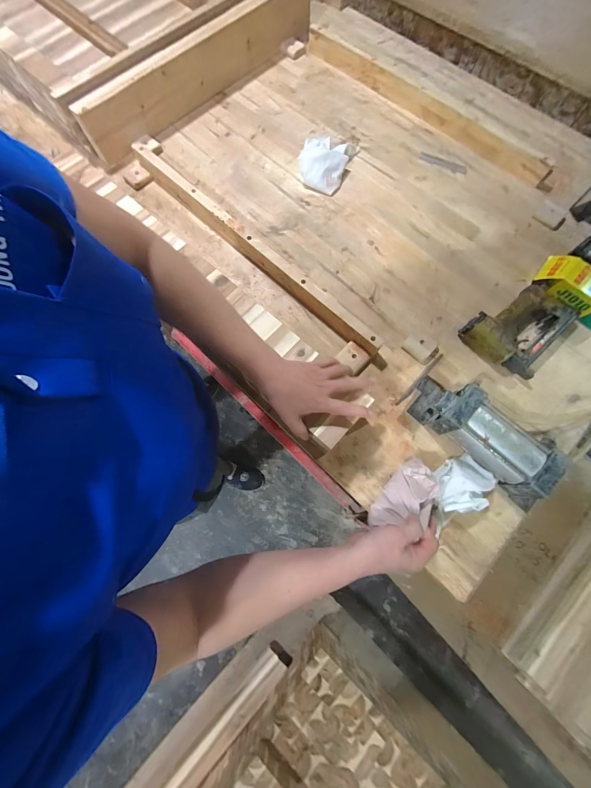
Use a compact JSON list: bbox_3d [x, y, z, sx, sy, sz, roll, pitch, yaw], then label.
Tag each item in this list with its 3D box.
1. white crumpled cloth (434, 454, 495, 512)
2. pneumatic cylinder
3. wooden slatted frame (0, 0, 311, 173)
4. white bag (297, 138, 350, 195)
[{"bbox_3d":[0.265,0.145,0.467,0.098,0.051,0.070,-41,78,-10],"label":"white crumpled cloth"},{"bbox_3d":[0.309,0.062,0.475,0.255,0.091,0.099,41,79,10],"label":"pneumatic cylinder"},{"bbox_3d":[-0.524,-1.057,0.774,0.930,0.128,0.674,41,79,10],"label":"wooden slatted frame"},{"bbox_3d":[0.059,-0.534,0.675,0.115,0.037,0.133,20,76,6],"label":"white bag"}]

